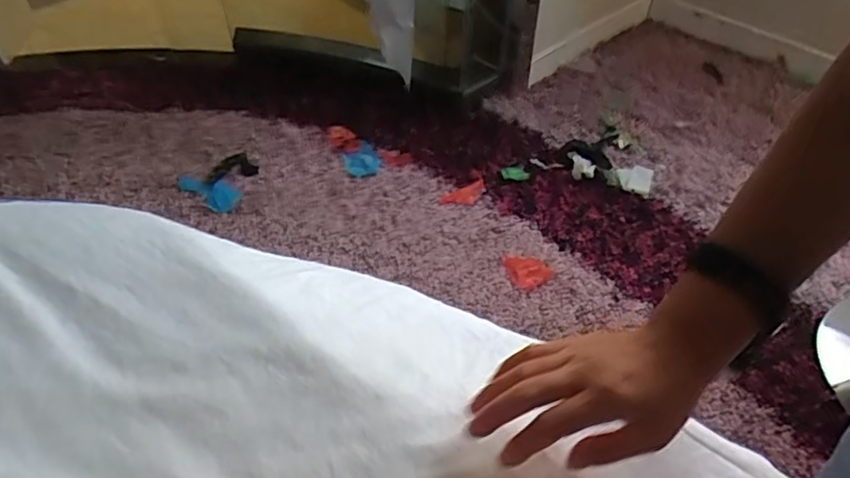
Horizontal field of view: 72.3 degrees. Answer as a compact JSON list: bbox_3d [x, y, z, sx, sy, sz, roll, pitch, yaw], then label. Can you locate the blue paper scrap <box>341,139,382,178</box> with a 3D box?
[{"bbox_3d":[-0.162,-0.202,1.505,0.091,0.018,0.107,-25,63,-16],"label":"blue paper scrap"}]

